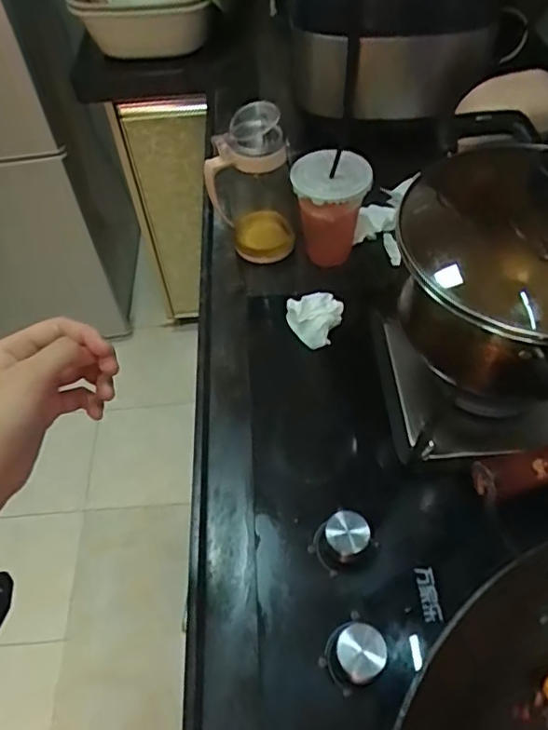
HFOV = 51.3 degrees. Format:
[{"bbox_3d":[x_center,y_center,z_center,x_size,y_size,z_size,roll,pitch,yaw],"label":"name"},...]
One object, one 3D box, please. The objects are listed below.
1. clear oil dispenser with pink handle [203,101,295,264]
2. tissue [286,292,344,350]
[{"bbox_3d":[-0.031,-0.218,0.692,0.093,0.185,0.081,-7,54,-1],"label":"clear oil dispenser with pink handle"},{"bbox_3d":[0.042,-0.052,0.654,0.058,0.041,0.051,21,58,17],"label":"tissue"}]

